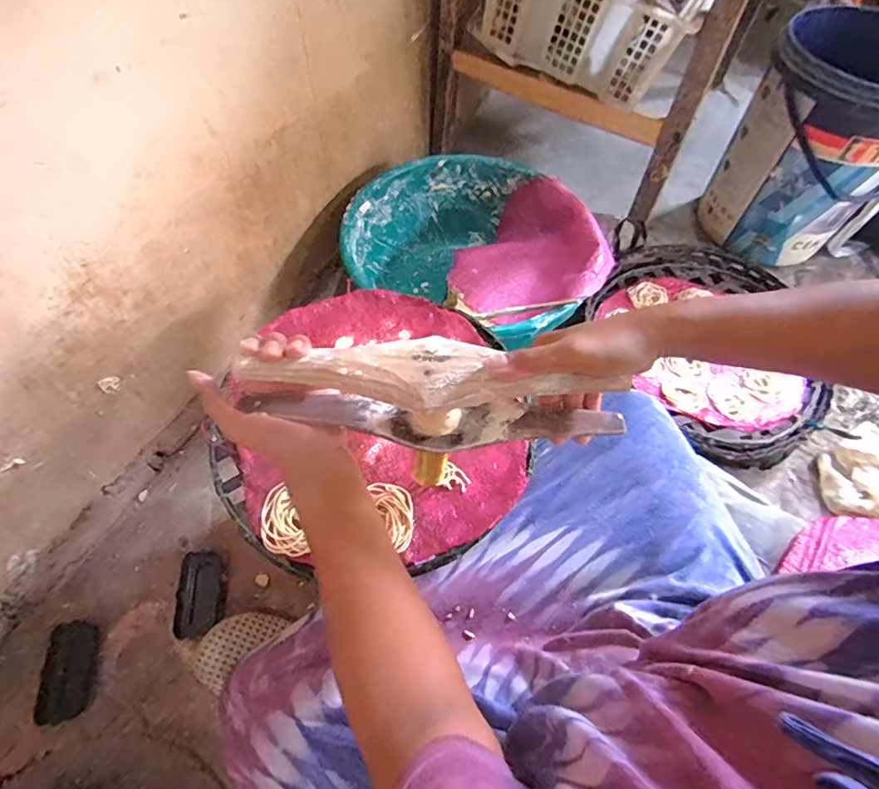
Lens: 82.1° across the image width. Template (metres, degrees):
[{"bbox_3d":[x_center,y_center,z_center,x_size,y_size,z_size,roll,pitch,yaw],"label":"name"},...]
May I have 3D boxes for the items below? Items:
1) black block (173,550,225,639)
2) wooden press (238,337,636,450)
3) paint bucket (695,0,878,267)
[{"bbox_3d":[-0.332,0.277,0.703,0.057,0.023,0.109,-7,60,-7],"label":"black block"},{"bbox_3d":[0.001,-0.002,0.401,0.303,0.095,0.057,8,59,-7],"label":"wooden press"},{"bbox_3d":[0.757,-0.501,1.020,0.303,0.375,0.348,35,64,16],"label":"paint bucket"}]

